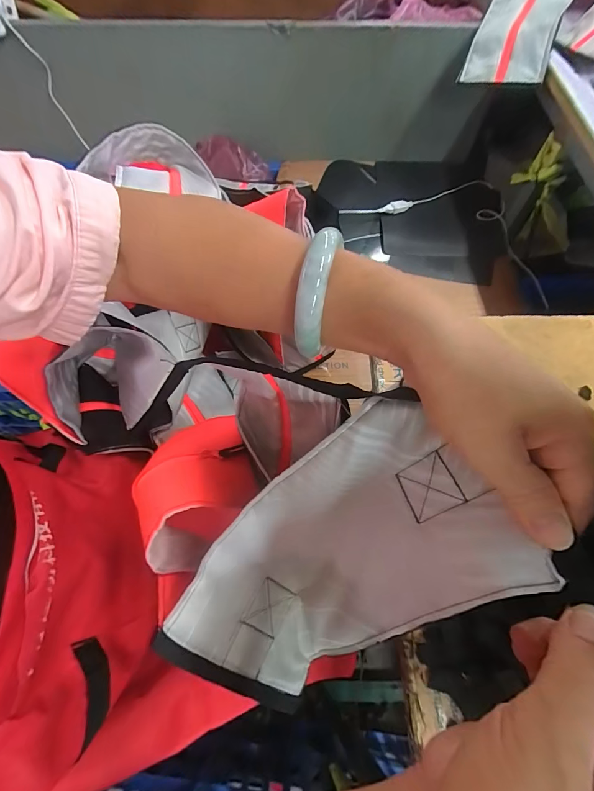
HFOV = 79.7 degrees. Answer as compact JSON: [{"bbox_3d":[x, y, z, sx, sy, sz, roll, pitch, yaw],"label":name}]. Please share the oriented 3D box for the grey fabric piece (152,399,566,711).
[{"bbox_3d":[0.014,0.115,0.233,0.125,0.079,0.232,47,112,12],"label":"grey fabric piece"}]

